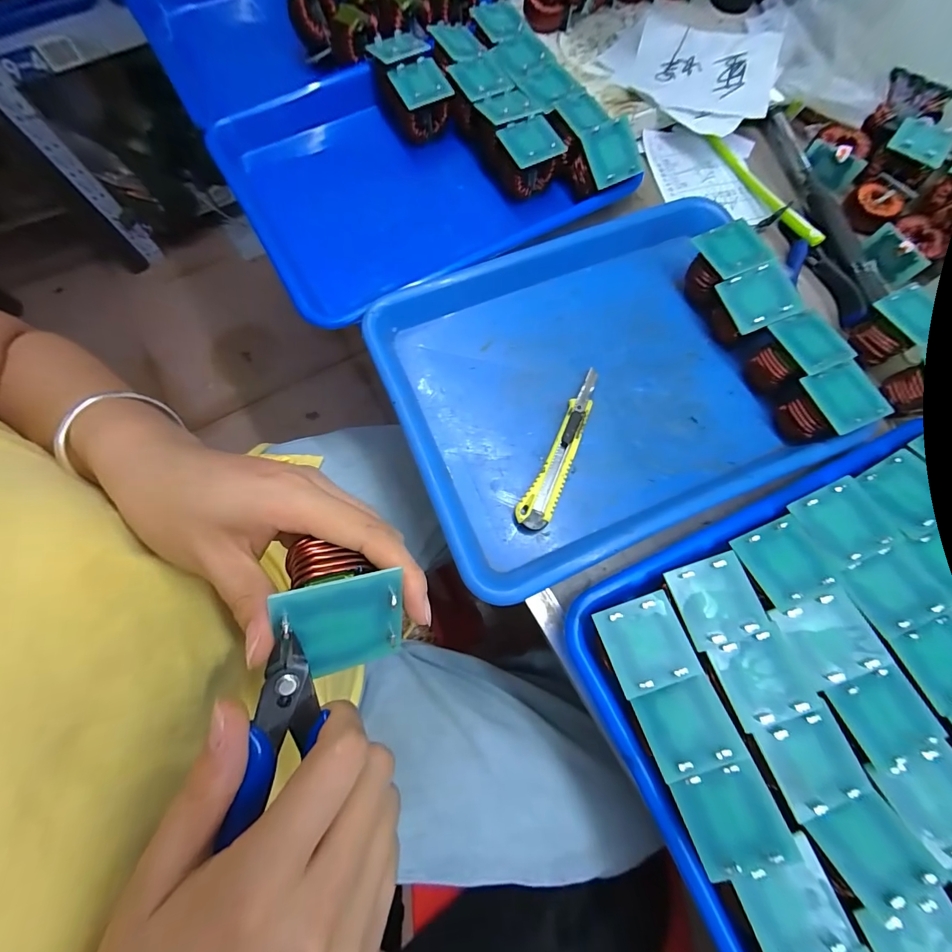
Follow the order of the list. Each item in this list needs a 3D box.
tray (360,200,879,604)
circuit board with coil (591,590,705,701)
[{"bbox_3d":[0.092,-0.074,0.320,0.302,0.033,0.242,-22,75,-9],"label":"tray"},{"bbox_3d":[0.096,0.095,0.229,0.047,0.005,0.047,-20,69,1],"label":"circuit board with coil"}]

